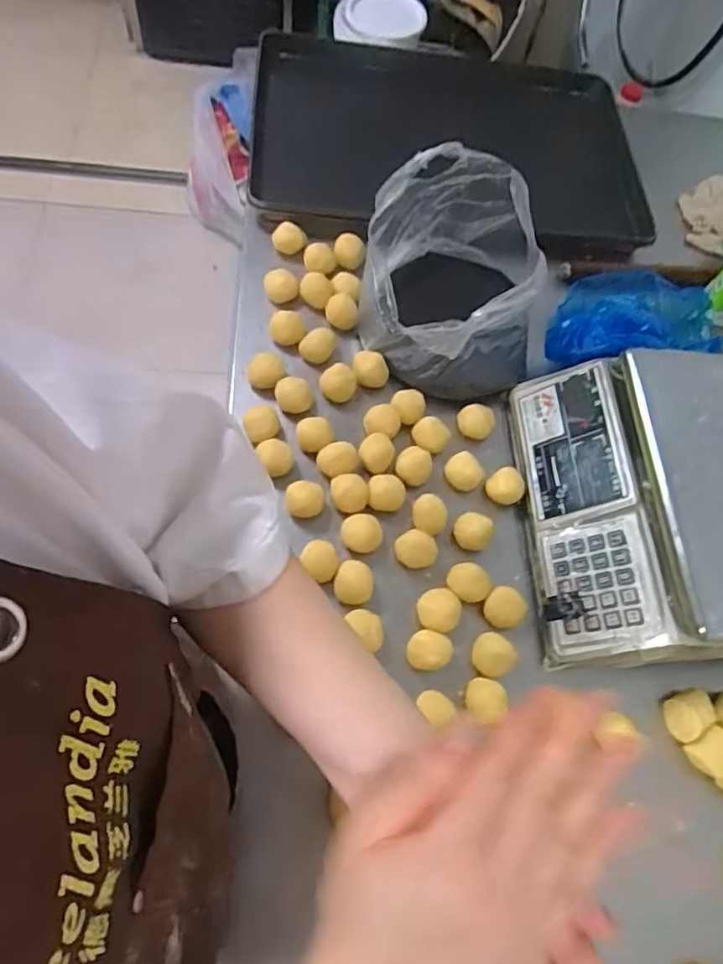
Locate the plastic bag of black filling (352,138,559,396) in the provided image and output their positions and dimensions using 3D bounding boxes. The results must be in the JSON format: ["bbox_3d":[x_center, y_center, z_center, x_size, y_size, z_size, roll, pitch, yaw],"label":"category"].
[{"bbox_3d":[0.109,-0.240,0.717,0.254,0.174,0.241,34,66,8],"label":"plastic bag of black filling"}]

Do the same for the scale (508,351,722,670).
[{"bbox_3d":[0.356,0.021,0.641,0.326,0.108,0.329,3,65,-7],"label":"scale"}]

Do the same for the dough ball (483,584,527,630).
[{"bbox_3d":[0.149,0.133,0.626,0.037,0.029,0.041,-37,75,-21],"label":"dough ball"}]

